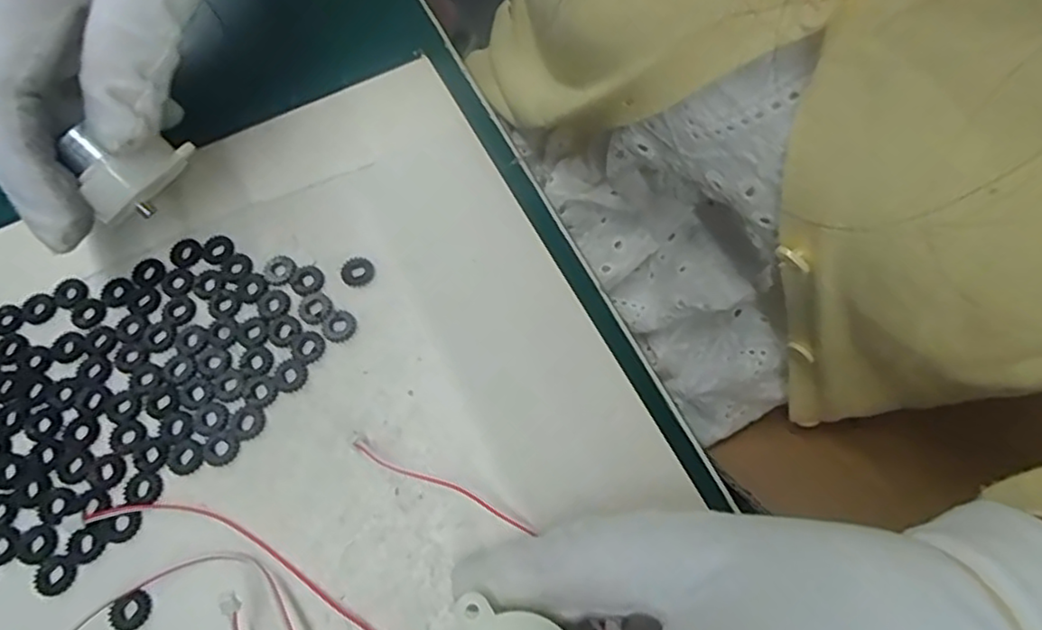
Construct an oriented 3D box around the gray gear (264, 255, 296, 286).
[{"bbox_3d":[-0.081,-0.016,0.217,0.011,0.004,0.011,-1,65,2],"label":"gray gear"}]

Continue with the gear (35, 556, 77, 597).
[{"bbox_3d":[-0.130,0.073,0.180,0.010,0.004,0.010,2,66,3],"label":"gear"}]

